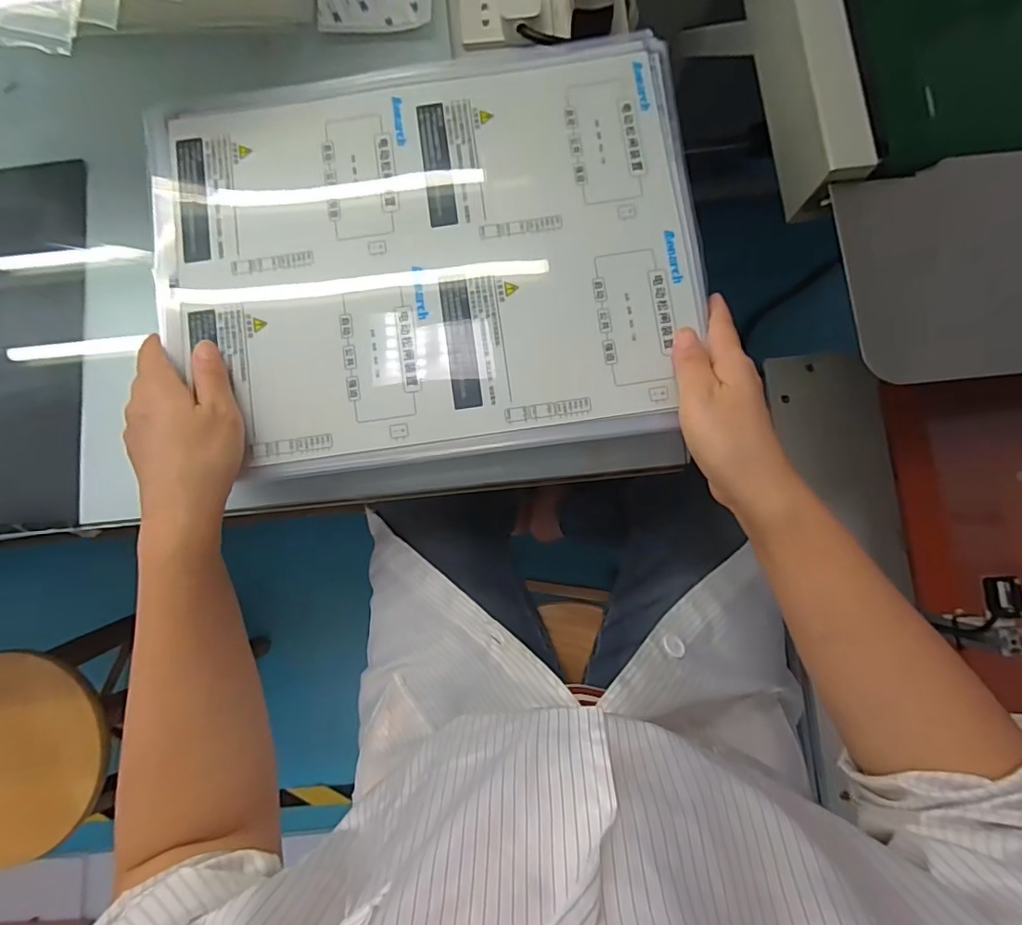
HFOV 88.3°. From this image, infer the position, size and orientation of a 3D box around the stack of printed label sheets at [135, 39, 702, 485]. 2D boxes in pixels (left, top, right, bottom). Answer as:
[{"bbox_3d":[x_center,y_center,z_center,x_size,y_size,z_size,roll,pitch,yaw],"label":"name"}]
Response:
[{"bbox_3d":[-0.062,-0.155,0.382,0.378,0.012,0.304,-7,82,1],"label":"stack of printed label sheets"}]

